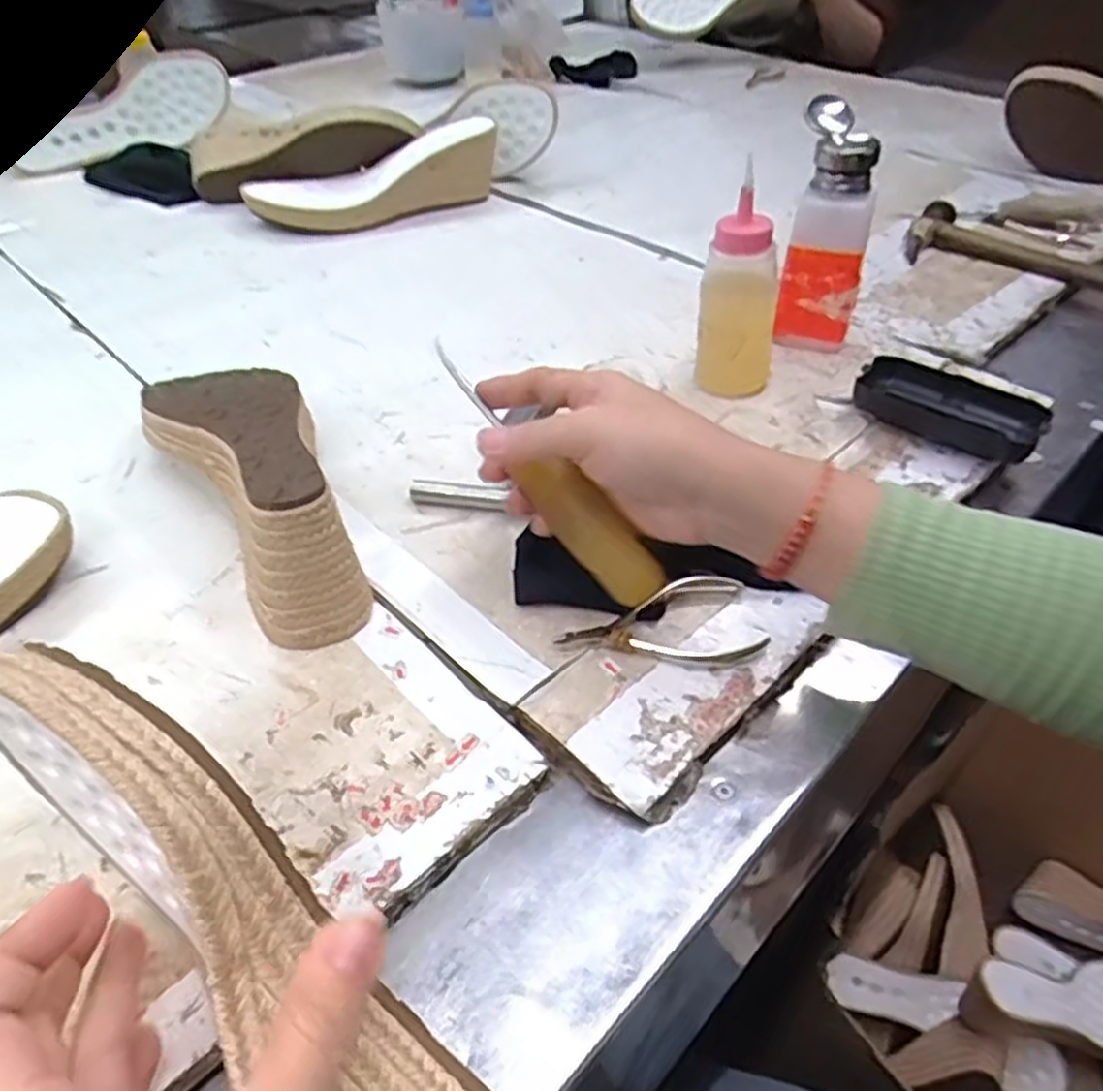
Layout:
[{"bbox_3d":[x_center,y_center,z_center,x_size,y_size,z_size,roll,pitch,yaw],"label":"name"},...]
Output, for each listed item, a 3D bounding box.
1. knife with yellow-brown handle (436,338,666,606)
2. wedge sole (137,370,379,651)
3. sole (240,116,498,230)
[{"bbox_3d":[-0.007,-0.040,0.374,0.023,0.027,0.168,-30,66,-26],"label":"knife with yellow-brown handle"},{"bbox_3d":[-0.164,-0.046,0.431,0.084,0.066,0.233,-25,48,-22],"label":"wedge sole"},{"bbox_3d":[-0.173,-0.362,0.756,0.245,0.062,0.066,-14,46,-14],"label":"sole"}]

